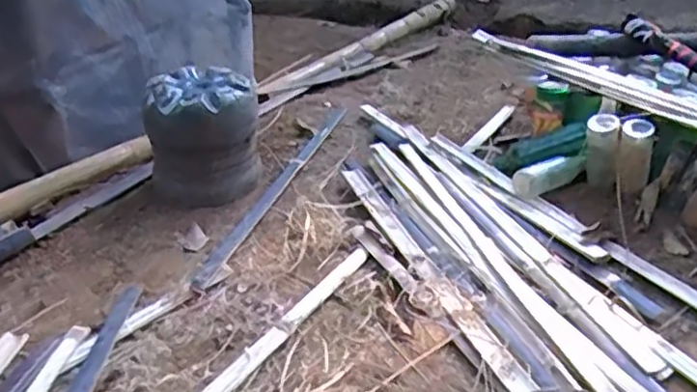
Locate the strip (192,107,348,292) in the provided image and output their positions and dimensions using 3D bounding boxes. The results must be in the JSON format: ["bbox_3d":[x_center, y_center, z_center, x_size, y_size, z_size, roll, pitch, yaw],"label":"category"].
[{"bbox_3d":[-0.148,-0.037,1.585,0.041,0.018,0.852,8,29,15],"label":"strip"}]

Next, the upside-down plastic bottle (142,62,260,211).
[{"bbox_3d":[-0.319,-0.128,1.508,0.235,0.246,0.187,-7,29,-13],"label":"upside-down plastic bottle"}]

